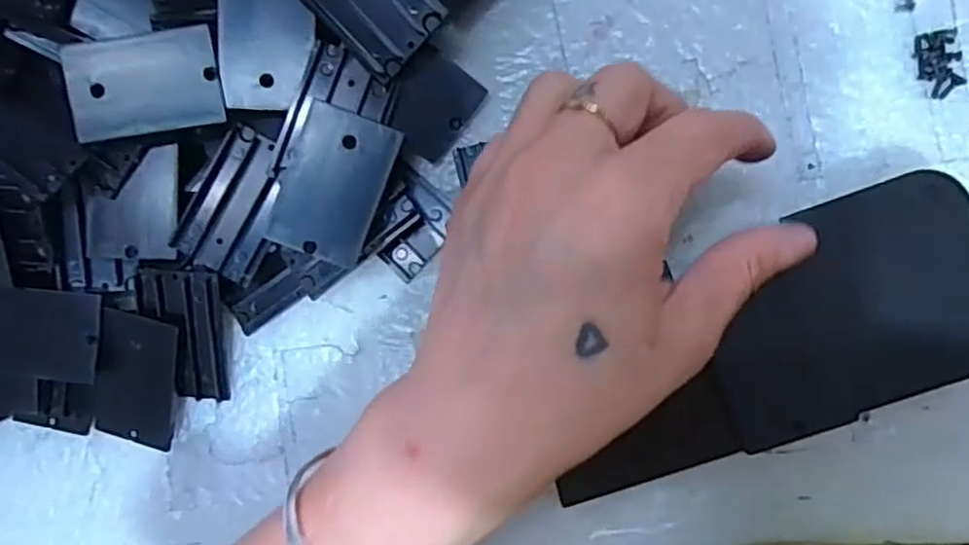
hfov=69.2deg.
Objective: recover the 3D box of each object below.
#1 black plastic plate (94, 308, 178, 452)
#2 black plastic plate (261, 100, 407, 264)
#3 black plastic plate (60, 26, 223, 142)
[{"bbox_3d":[-0.142,0.044,0.287,0.032,0.004,0.054,12,104,-1],"label":"black plastic plate"},{"bbox_3d":[-0.057,-0.033,0.263,0.038,0.005,0.054,21,92,9],"label":"black plastic plate"},{"bbox_3d":[-0.127,-0.071,0.263,0.055,0.006,0.036,-8,92,0],"label":"black plastic plate"}]

